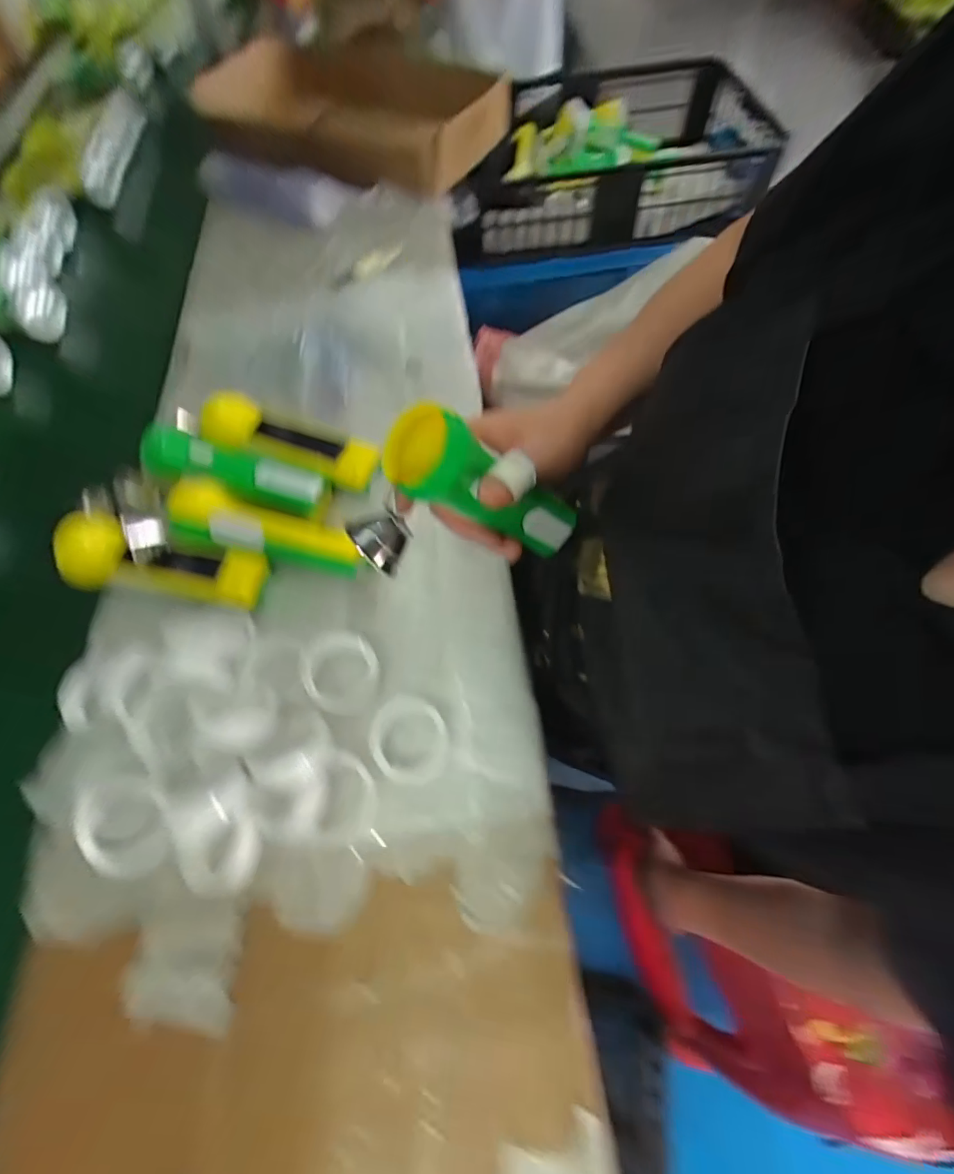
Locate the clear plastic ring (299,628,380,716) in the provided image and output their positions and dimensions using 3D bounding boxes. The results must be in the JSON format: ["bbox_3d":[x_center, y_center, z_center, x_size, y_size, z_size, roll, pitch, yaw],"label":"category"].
[{"bbox_3d":[-0.101,0.061,0.354,0.053,0.010,0.066,-24,65,-9],"label":"clear plastic ring"}]

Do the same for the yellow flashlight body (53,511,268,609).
[{"bbox_3d":[-0.254,-0.019,0.388,0.165,0.033,0.052,11,65,8],"label":"yellow flashlight body"}]

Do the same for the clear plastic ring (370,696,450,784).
[{"bbox_3d":[-0.046,0.104,0.330,0.054,0.011,0.055,-1,64,2],"label":"clear plastic ring"}]

